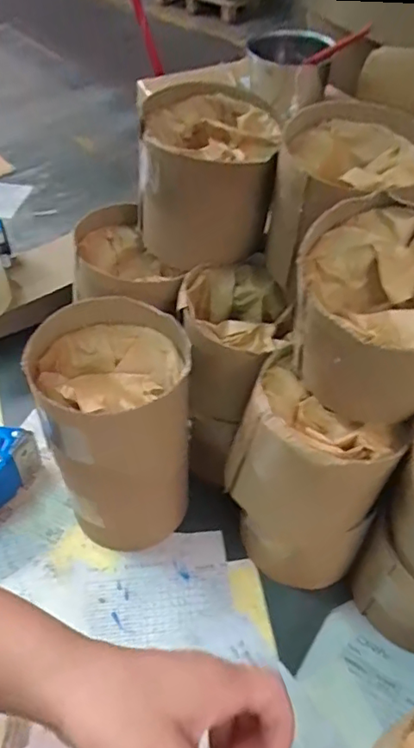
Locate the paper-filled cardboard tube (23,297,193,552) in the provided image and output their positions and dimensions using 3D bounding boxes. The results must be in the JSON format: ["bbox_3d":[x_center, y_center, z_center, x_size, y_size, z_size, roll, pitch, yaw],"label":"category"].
[{"bbox_3d":[-0.074,0.058,0.494,0.122,0.220,0.120,-14,50,-11],"label":"paper-filled cardboard tube"}]

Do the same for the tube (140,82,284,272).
[{"bbox_3d":[0.002,-0.174,0.495,0.113,0.116,0.120,6,49,6],"label":"tube"}]

